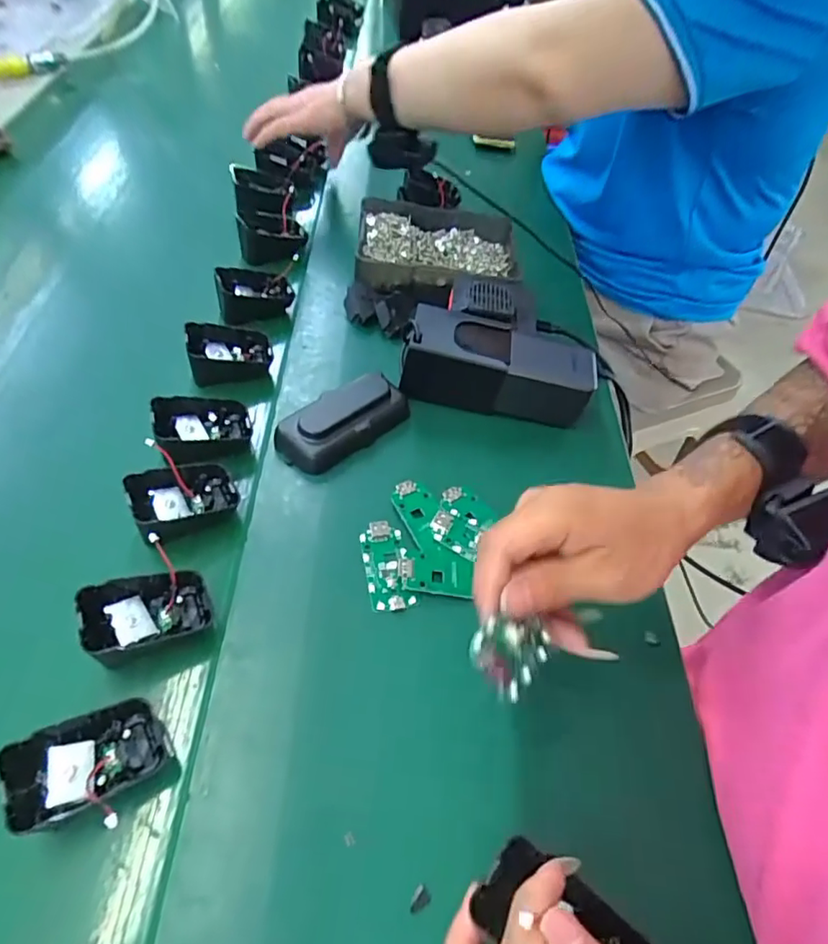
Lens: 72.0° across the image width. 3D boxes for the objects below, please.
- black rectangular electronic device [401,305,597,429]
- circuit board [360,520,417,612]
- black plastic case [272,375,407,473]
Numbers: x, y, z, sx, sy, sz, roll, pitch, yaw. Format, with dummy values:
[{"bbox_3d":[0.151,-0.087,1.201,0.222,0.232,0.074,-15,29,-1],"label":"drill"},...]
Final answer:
[{"bbox_3d":[0.072,-0.091,0.473,0.153,0.056,0.061,7,56,1],"label":"black rectangular electronic device"},{"bbox_3d":[-0.018,0.062,0.386,0.031,0.004,0.064,-9,57,-10],"label":"circuit board"},{"bbox_3d":[-0.054,-0.043,0.441,0.051,0.028,0.106,37,61,20],"label":"black plastic case"}]

